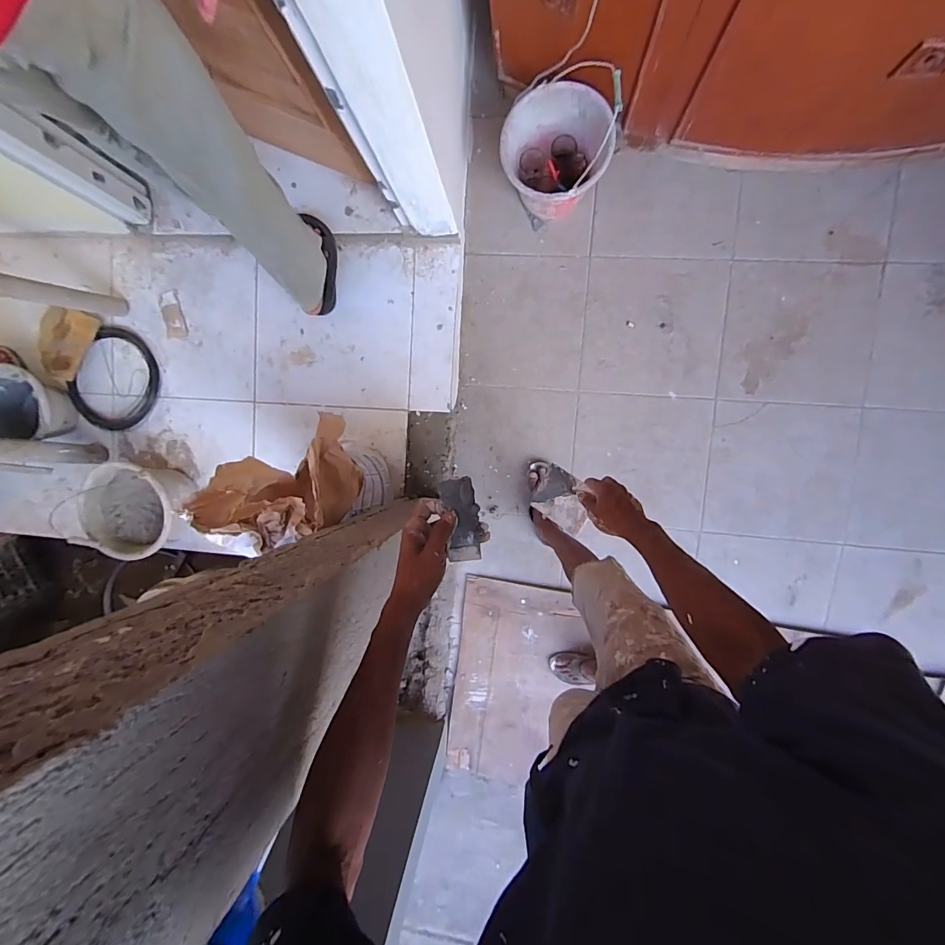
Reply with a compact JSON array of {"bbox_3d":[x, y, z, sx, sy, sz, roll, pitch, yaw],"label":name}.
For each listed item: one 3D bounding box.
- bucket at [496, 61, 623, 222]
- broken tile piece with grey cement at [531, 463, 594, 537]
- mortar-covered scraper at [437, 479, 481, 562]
[{"bbox_3d":[0.216,-0.855,1.132,0.266,0.301,0.270,0,93,6],"label":"bucket"},{"bbox_3d":[0.161,0.051,0.749,0.099,0.007,0.095,39,123,19],"label":"broken tile piece with grey cement"},{"bbox_3d":[-0.013,0.058,0.516,0.042,0.016,0.103,-6,103,5],"label":"mortar-covered scraper"}]

